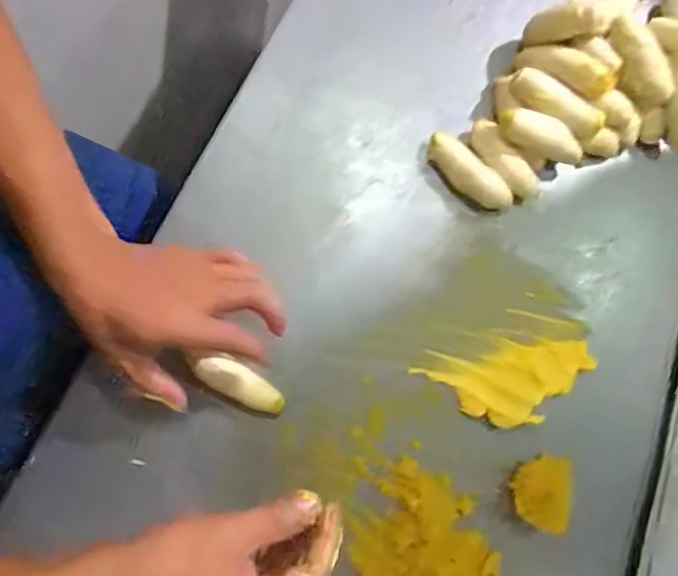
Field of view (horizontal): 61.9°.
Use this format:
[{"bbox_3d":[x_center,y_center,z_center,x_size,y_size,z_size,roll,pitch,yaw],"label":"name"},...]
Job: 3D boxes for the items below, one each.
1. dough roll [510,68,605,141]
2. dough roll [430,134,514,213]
[{"bbox_3d":[0.201,-0.170,0.527,0.090,0.027,0.032,40,83,4],"label":"dough roll"},{"bbox_3d":[0.123,-0.108,0.543,0.027,0.031,0.095,-44,85,-6],"label":"dough roll"}]

